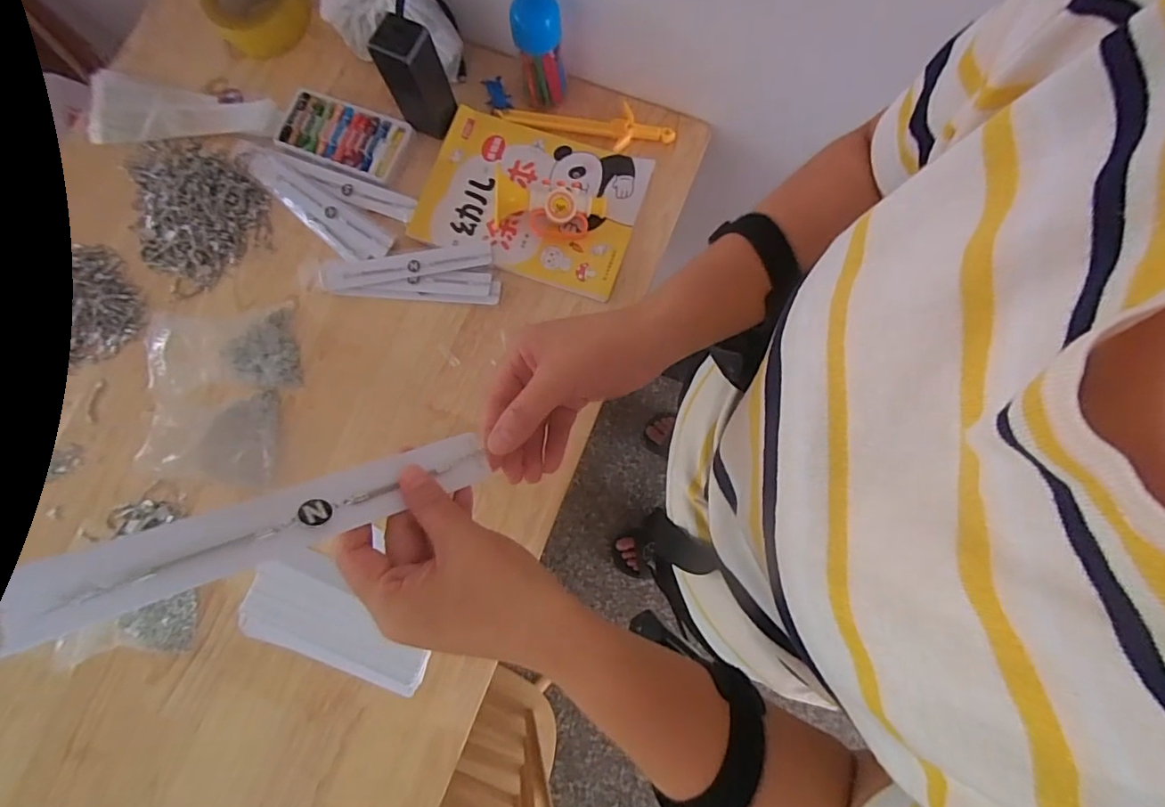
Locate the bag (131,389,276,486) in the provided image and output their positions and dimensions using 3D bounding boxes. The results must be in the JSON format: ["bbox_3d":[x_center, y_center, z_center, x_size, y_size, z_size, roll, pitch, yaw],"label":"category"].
[{"bbox_3d":[-0.409,0.037,0.592,0.121,0.049,0.106,0,79,1],"label":"bag"}]

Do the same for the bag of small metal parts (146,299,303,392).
[{"bbox_3d":[-0.409,-0.062,0.608,0.144,0.056,0.106,-12,79,-1],"label":"bag of small metal parts"}]

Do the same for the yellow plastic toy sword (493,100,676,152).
[{"bbox_3d":[0.003,-0.347,0.654,0.218,0.010,0.052,10,80,3],"label":"yellow plastic toy sword"}]

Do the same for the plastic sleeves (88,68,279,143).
[{"bbox_3d":[-0.521,-0.385,0.695,0.263,0.009,0.088,4,87,6],"label":"plastic sleeves"}]

